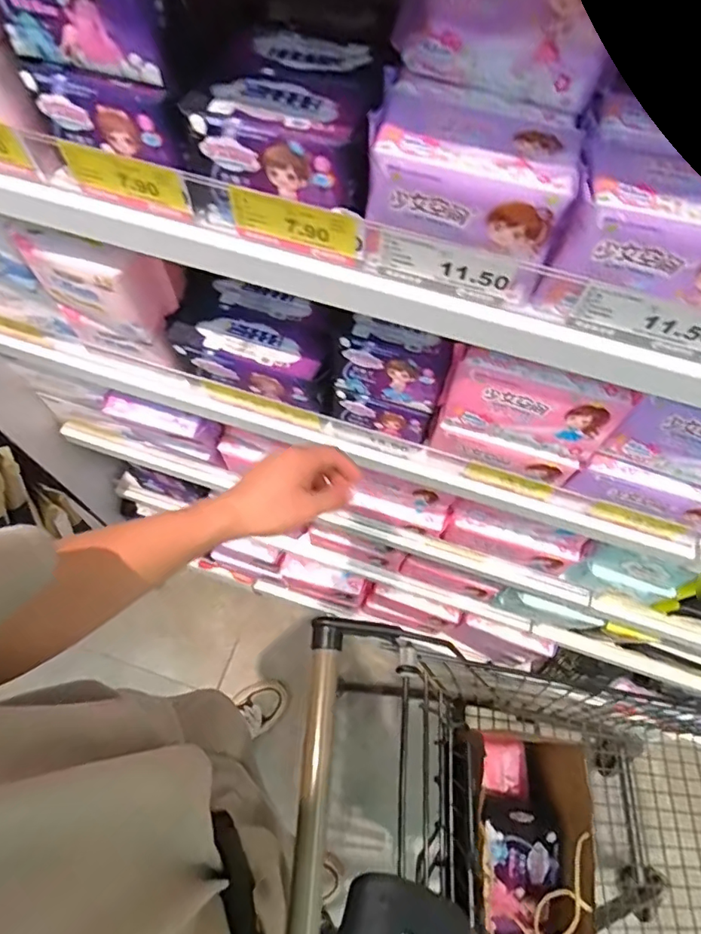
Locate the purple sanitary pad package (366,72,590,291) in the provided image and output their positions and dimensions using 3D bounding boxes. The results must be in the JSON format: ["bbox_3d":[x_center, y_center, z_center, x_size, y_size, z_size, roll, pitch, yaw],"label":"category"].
[{"bbox_3d":[0.074,-0.176,0.324,0.126,0.073,0.074,18,64,6],"label":"purple sanitary pad package"}]

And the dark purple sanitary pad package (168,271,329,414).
[{"bbox_3d":[-0.101,-0.135,0.547,0.162,0.062,0.093,19,64,7],"label":"dark purple sanitary pad package"}]

